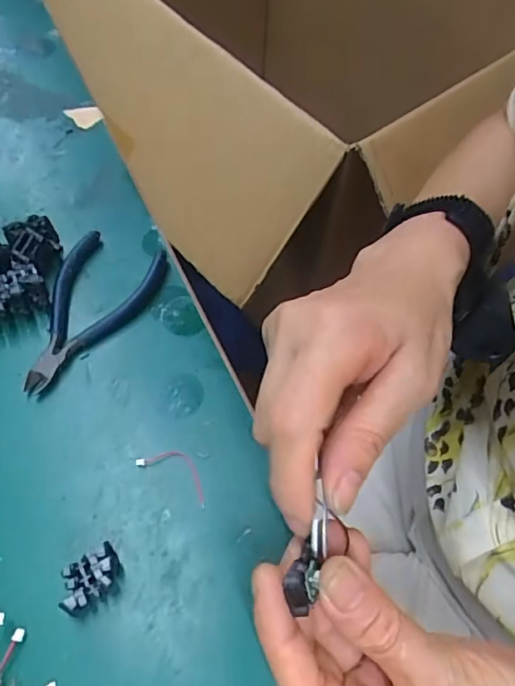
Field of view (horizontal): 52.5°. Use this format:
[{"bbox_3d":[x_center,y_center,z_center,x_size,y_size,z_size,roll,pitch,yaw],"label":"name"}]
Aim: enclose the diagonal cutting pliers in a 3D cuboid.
[{"bbox_3d":[-0.100,-0.020,0.324,0.060,0.012,0.115,13,58,3],"label":"diagonal cutting pliers"}]

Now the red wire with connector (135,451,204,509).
[{"bbox_3d":[-0.042,0.067,0.277,0.042,0.006,0.019,28,60,12],"label":"red wire with connector"}]

